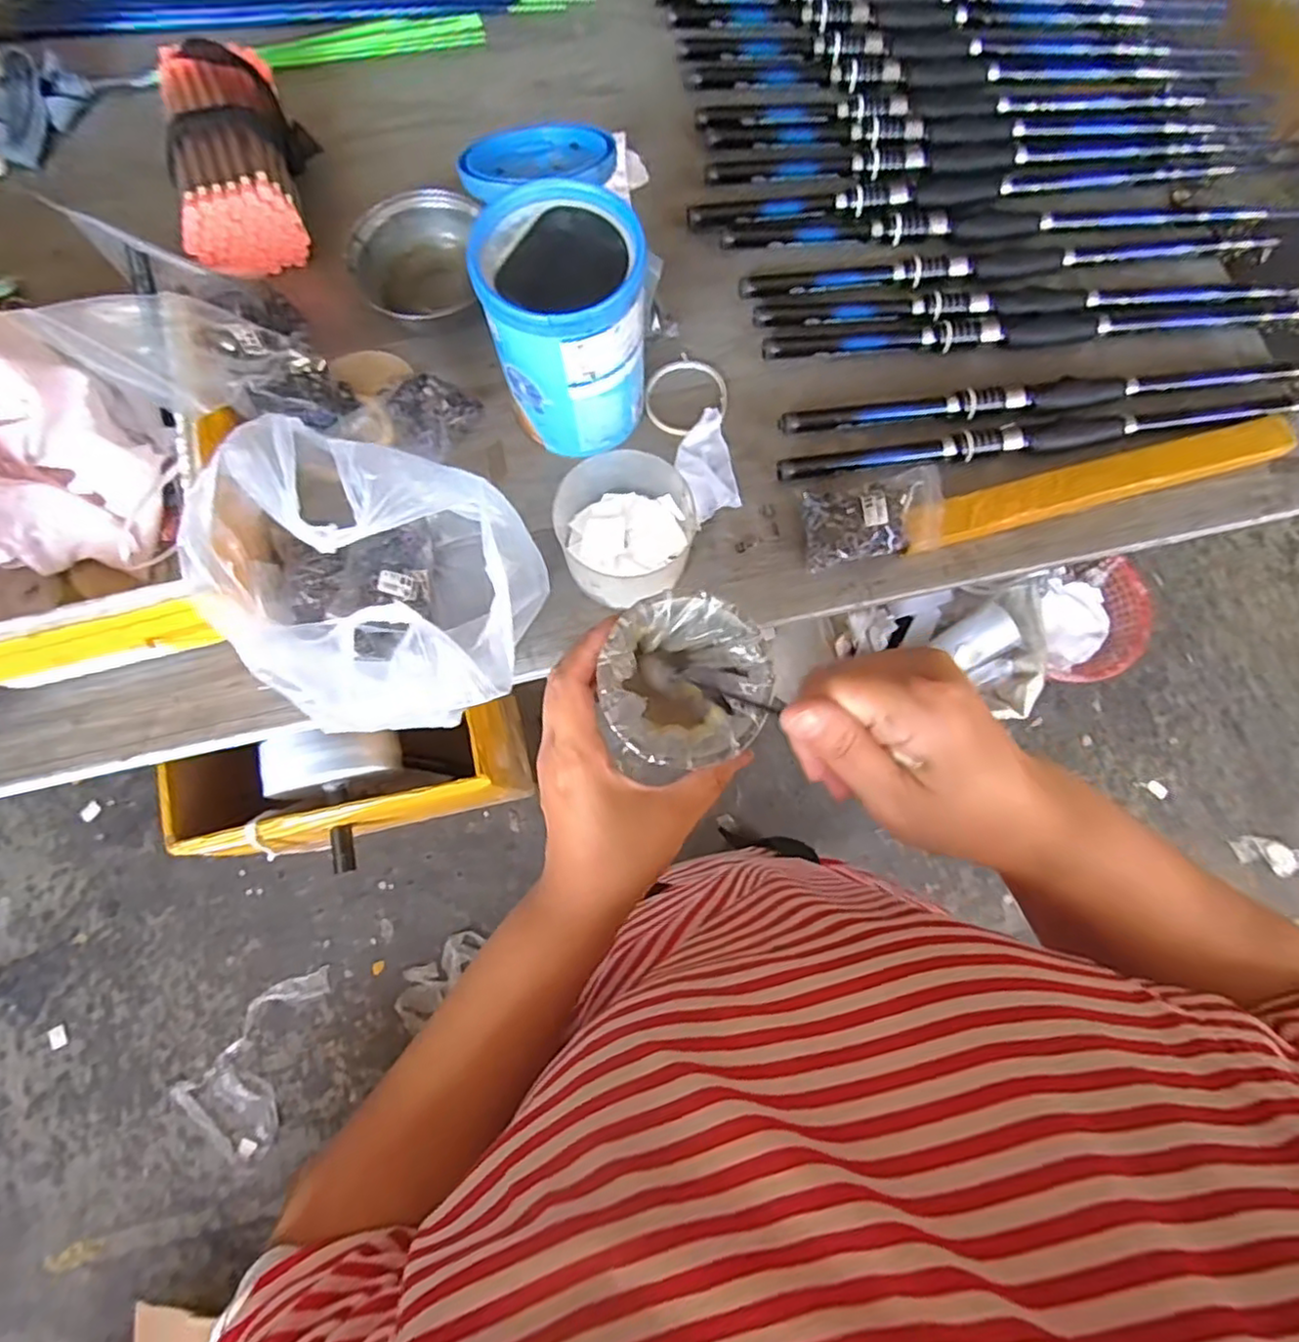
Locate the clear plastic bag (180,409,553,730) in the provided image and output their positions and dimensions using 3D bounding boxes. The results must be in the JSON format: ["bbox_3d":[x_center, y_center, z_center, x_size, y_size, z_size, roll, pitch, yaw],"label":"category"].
[{"bbox_3d":[-0.214,-0.061,0.496,0.235,0.186,0.194,-1,76,-1],"label":"clear plastic bag"}]

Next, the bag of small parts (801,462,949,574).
[{"bbox_3d":[0.199,-0.135,0.582,0.119,0.045,0.075,-9,76,-3],"label":"bag of small parts"}]

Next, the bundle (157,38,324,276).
[{"bbox_3d":[-0.406,-0.513,0.654,0.124,0.075,0.218,-12,77,-4],"label":"bundle"}]

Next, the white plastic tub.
[{"bbox_3d":[-0.018,-0.122,0.566,0.114,0.065,0.113,0,76,-1],"label":"white plastic tub"}]

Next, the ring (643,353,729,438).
[{"bbox_3d":[0.034,-0.269,0.637,0.081,0.010,0.079,0,77,-2],"label":"ring"}]

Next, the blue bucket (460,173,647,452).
[{"bbox_3d":[-0.067,-0.284,0.553,0.122,0.163,0.131,0,76,-1],"label":"blue bucket"}]

